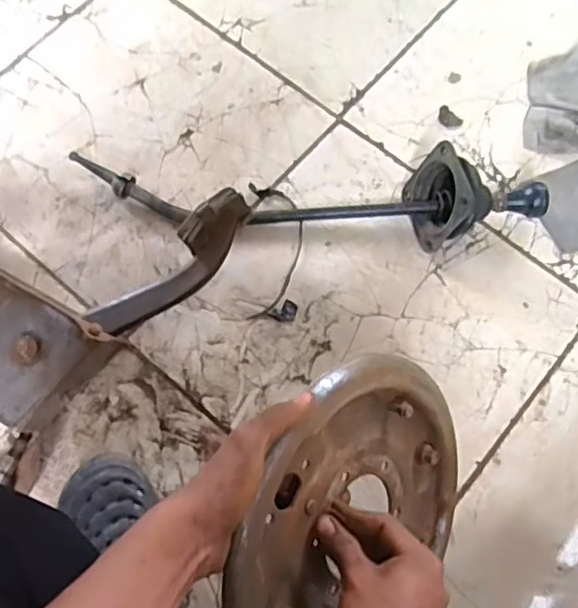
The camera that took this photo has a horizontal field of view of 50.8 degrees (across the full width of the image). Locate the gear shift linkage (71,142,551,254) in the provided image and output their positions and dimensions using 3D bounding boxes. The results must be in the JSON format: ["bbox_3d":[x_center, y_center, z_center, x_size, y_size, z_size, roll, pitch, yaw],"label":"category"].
[{"bbox_3d":[0.022,-0.136,0.732,0.581,0.091,0.108,3,75,2],"label":"gear shift linkage"}]

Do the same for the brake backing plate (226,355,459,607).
[{"bbox_3d":[0.061,0.194,0.532,0.022,0.270,0.287,6,51,45],"label":"brake backing plate"}]

